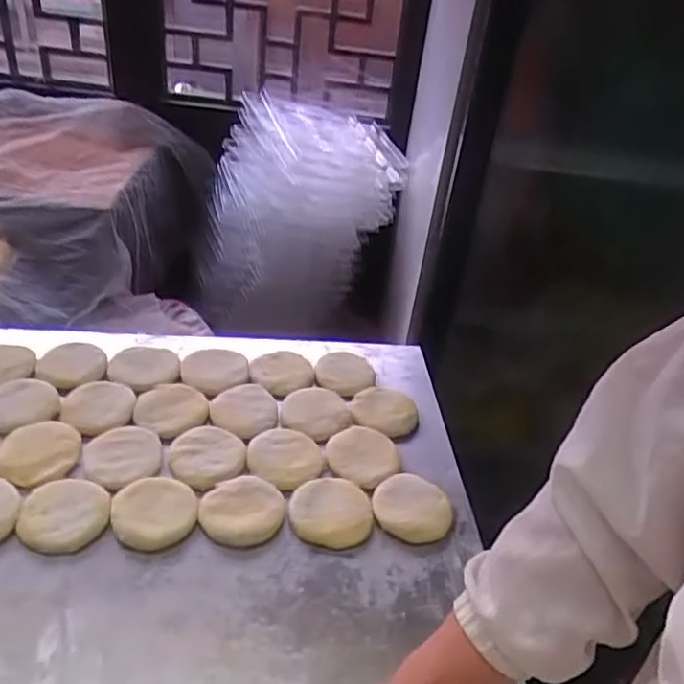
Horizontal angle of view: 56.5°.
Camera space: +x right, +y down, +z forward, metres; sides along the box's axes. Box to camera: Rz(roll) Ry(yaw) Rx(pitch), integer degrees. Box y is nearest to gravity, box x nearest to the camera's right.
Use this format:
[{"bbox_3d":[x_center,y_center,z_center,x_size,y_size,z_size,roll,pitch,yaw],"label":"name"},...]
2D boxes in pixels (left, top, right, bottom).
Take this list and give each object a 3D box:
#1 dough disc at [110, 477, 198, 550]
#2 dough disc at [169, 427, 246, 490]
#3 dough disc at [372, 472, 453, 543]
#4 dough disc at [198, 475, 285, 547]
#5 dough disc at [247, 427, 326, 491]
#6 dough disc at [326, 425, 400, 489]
[{"bbox_3d":[-0.185,0.167,0.630,0.079,0.012,0.076,1,36,-9],"label":"dough disc"},{"bbox_3d":[-0.148,0.125,0.702,0.081,0.016,0.074,5,36,-4],"label":"dough disc"},{"bbox_3d":[0.075,0.173,0.675,0.083,0.015,0.077,5,36,-4],"label":"dough disc"},{"bbox_3d":[-0.100,0.169,0.644,0.081,0.011,0.074,5,36,-4],"label":"dough disc"},{"bbox_3d":[-0.064,0.127,0.714,0.079,0.011,0.088,-4,37,-15],"label":"dough disc"},{"bbox_3d":[0.025,0.129,0.729,0.080,0.015,0.076,5,36,-4],"label":"dough disc"}]

